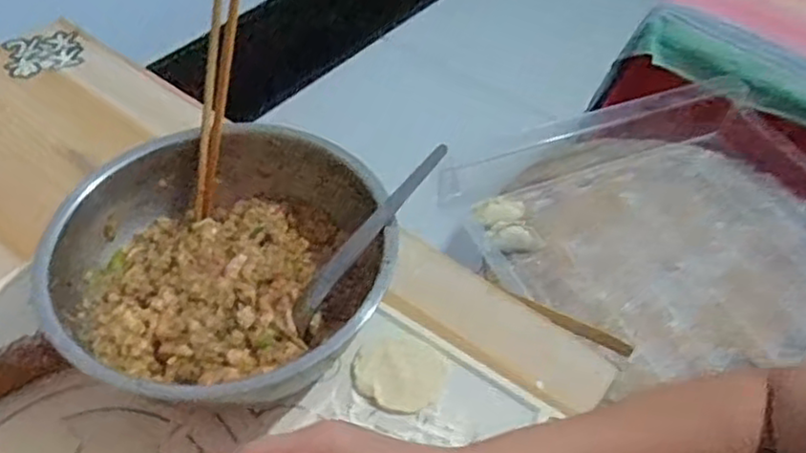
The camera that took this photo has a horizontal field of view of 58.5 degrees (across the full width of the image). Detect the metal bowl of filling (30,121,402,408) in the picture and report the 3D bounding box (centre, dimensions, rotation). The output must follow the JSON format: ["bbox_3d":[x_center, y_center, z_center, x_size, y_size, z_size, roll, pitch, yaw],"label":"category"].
[{"bbox_3d":[-0.126,0.032,0.496,0.219,0.095,0.212,1,47,-1],"label":"metal bowl of filling"}]

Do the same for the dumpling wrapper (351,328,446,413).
[{"bbox_3d":[-0.002,0.100,0.502,0.062,0.004,0.058,1,47,-1],"label":"dumpling wrapper"}]

